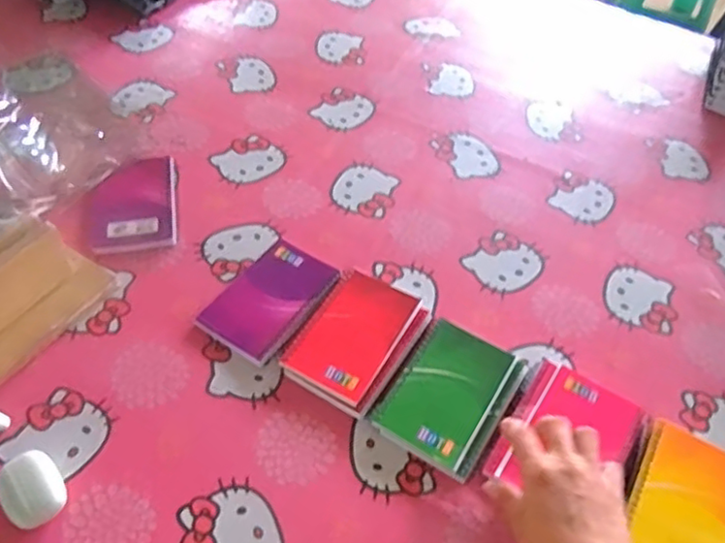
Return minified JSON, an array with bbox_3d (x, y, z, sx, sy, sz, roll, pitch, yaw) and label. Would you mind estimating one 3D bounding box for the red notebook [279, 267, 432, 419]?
[{"bbox_3d":[-0.004,0.063,0.601,0.096,0.012,0.139,26,54,15],"label":"red notebook"}]

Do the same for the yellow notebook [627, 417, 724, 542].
[{"bbox_3d":[0.259,0.195,0.508,0.089,0.025,0.139,28,54,17],"label":"yellow notebook"}]

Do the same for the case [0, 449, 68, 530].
[{"bbox_3d":[-0.255,0.168,0.491,0.058,0.026,0.044,38,58,23],"label":"case"}]

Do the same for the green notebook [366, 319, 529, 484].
[{"bbox_3d":[0.079,0.109,0.571,0.098,0.011,0.133,28,54,17],"label":"green notebook"}]

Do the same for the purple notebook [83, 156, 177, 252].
[{"bbox_3d":[-0.249,-0.073,0.689,0.093,0.012,0.129,-8,52,-11],"label":"purple notebook"}]

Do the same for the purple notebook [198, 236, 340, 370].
[{"bbox_3d":[-0.089,0.026,0.625,0.085,0.010,0.130,29,55,18],"label":"purple notebook"}]

